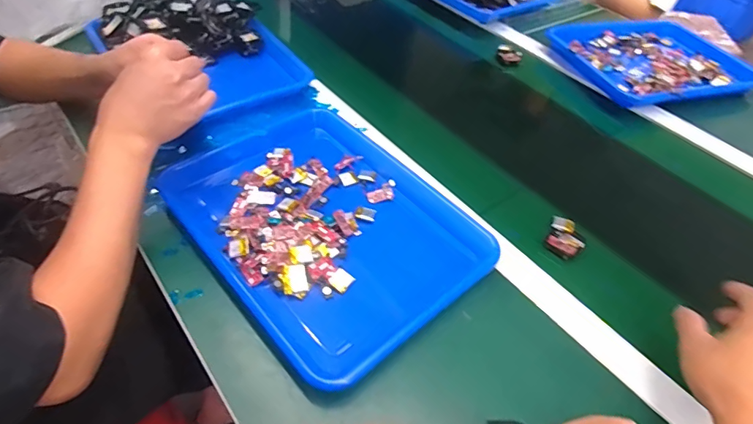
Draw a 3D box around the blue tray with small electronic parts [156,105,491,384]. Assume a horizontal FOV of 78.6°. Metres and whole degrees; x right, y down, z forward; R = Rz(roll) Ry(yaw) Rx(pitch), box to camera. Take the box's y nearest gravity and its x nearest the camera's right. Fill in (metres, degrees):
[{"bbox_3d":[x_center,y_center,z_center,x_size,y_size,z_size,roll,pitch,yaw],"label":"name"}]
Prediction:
[{"bbox_3d":[-0.053,0.006,0.526,0.261,0.033,0.321,-32,58,-30],"label":"blue tray with small electronic parts"}]

